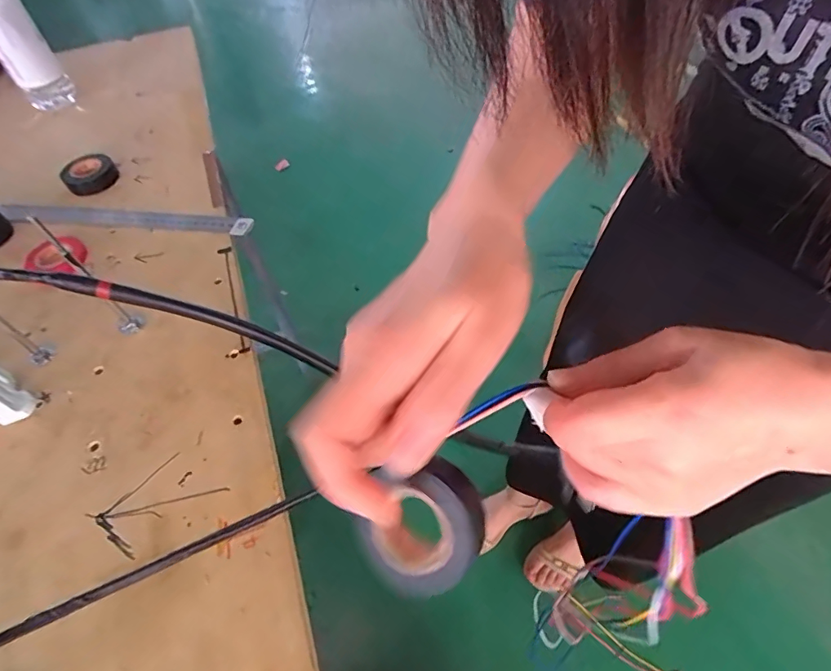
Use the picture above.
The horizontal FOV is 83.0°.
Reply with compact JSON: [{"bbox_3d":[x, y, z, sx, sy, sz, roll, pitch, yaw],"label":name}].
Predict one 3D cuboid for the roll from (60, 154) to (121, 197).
[{"bbox_3d":[-0.417,-0.206,0.603,0.063,0.017,0.072,-33,59,-19],"label":"roll"}]

